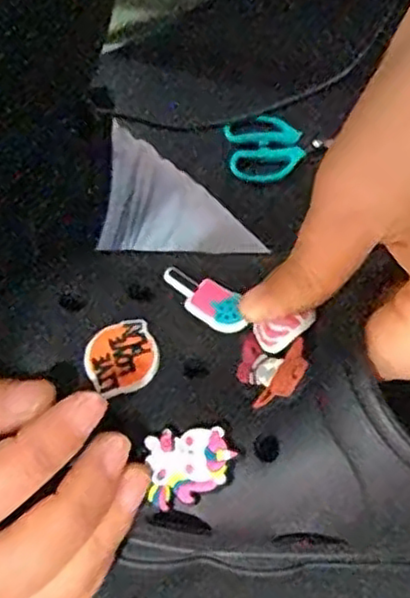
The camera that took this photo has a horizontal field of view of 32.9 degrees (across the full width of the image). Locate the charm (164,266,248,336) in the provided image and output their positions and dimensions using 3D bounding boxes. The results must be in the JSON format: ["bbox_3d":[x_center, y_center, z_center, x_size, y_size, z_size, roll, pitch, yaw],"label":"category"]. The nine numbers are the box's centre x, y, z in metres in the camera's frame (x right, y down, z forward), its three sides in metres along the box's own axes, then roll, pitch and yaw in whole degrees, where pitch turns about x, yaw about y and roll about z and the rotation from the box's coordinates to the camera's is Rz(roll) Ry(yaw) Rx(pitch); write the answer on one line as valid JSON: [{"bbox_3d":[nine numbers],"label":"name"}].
[{"bbox_3d":[0.000,0.000,0.230,0.014,0.004,0.033,-42,66,-17],"label":"charm"}]

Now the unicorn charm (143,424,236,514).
[{"bbox_3d":[-0.005,0.049,0.203,0.025,0.004,0.021,-7,78,15],"label":"unicorn charm"}]

